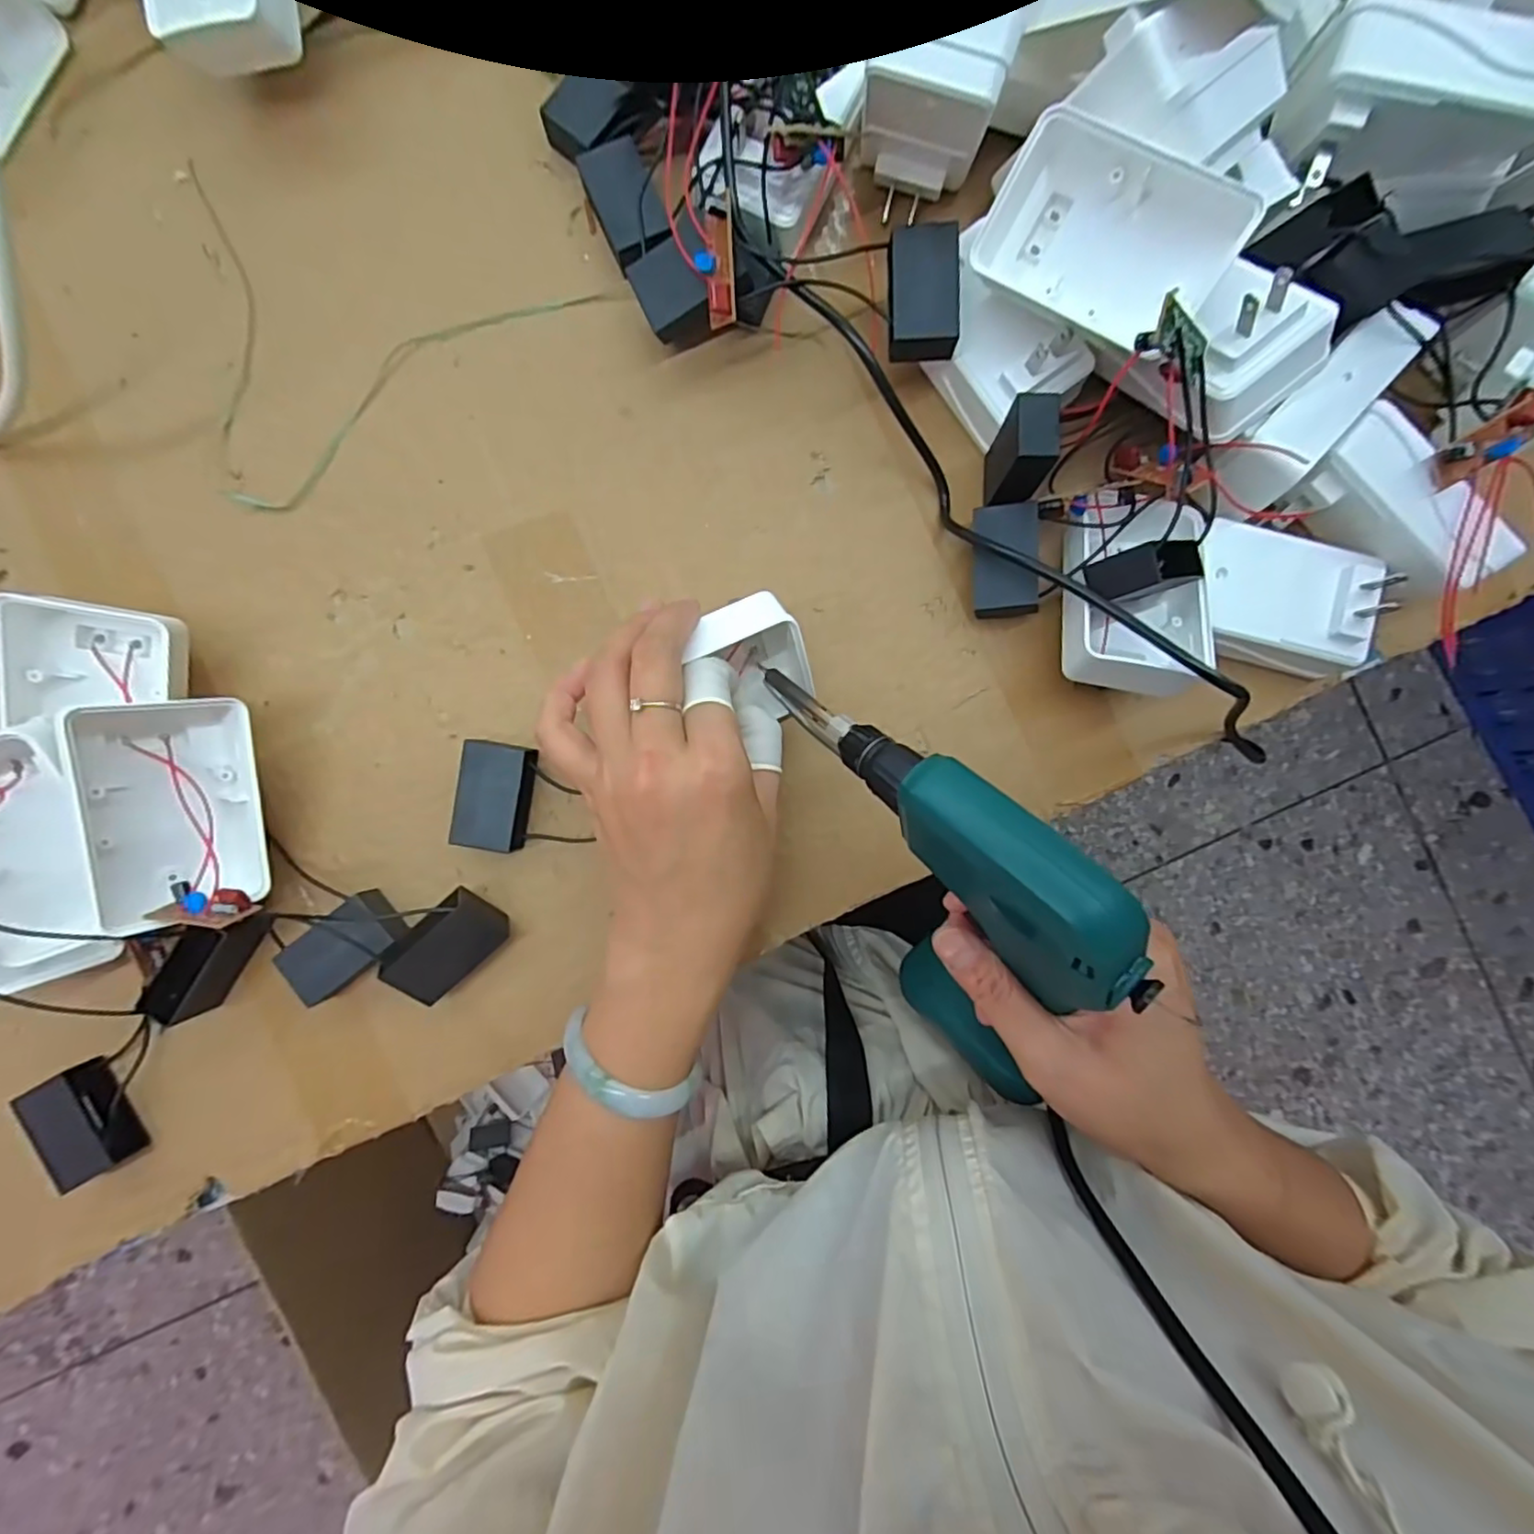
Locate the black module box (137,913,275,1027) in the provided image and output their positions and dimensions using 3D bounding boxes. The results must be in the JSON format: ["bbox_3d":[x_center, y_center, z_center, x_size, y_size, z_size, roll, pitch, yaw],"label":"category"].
[{"bbox_3d":[-0.253,0.088,0.292,0.020,0.027,0.049,32,88,-1],"label":"black module box"}]

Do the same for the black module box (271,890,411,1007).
[{"bbox_3d":[-0.193,0.083,0.297,0.049,0.021,0.030,-40,90,-2],"label":"black module box"}]

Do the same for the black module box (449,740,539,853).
[{"bbox_3d":[-0.125,0.014,0.302,0.032,0.019,0.048,11,89,-1],"label":"black module box"}]

